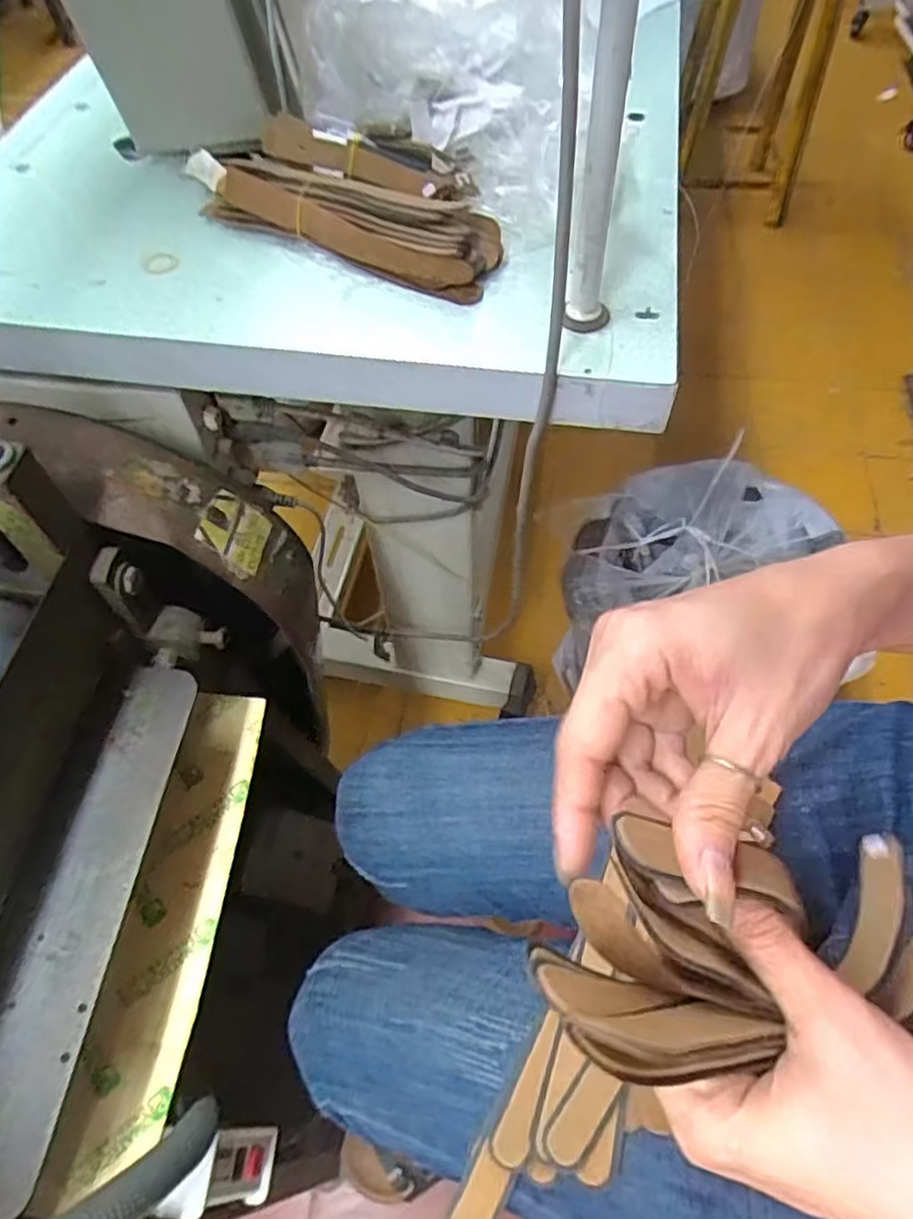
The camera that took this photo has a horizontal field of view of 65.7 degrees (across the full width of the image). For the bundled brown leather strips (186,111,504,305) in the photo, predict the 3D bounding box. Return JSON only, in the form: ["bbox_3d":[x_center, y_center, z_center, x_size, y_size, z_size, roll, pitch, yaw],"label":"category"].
[{"bbox_3d":[-0.064,-0.280,0.474,0.213,0.037,0.104,24,62,15],"label":"bundled brown leather strips"}]

